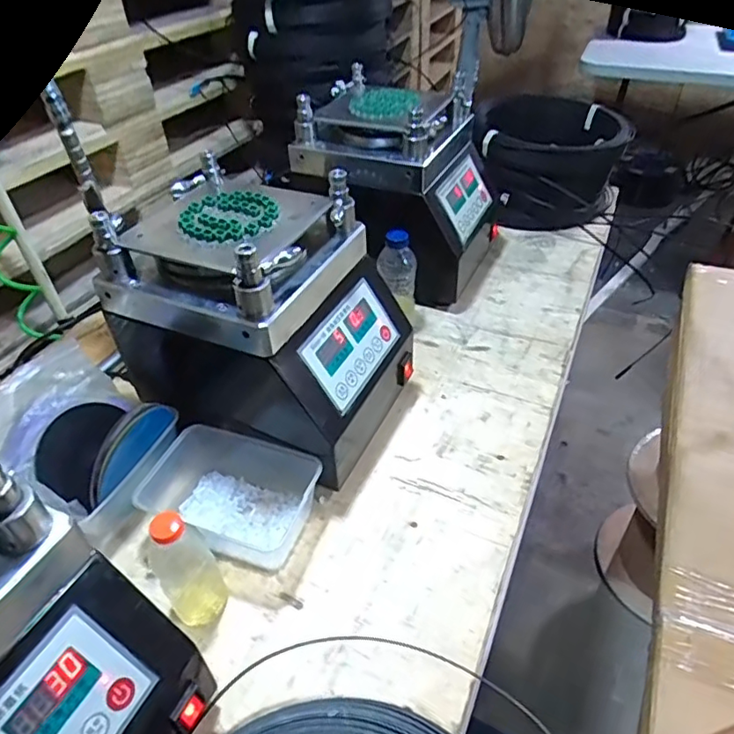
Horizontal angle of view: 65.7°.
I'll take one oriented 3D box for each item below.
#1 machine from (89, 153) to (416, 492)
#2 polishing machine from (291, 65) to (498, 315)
[{"bbox_3d":[-0.113,-0.049,0.673,0.275,0.280,0.218,18,45,21],"label":"machine"},{"bbox_3d":[0.044,-0.281,0.919,0.282,0.295,0.204,20,46,23],"label":"polishing machine"}]

